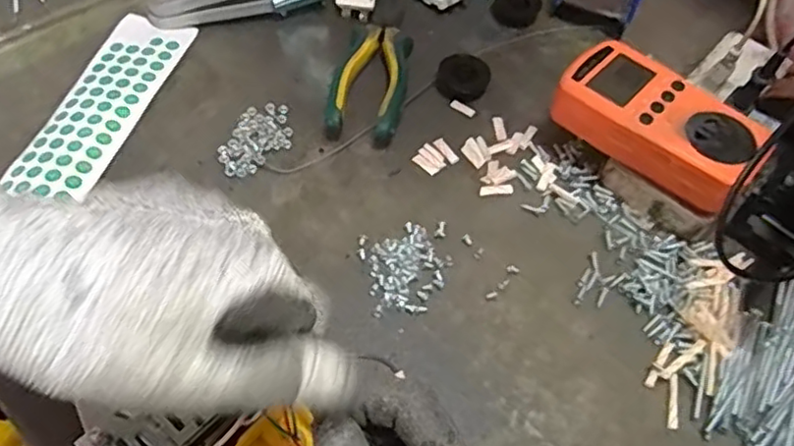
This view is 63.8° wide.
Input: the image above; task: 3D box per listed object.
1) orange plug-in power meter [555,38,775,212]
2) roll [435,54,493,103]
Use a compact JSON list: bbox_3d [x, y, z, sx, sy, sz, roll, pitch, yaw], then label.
[{"bbox_3d":[0.165,-0.067,0.407,0.119,0.033,0.067,35,60,18],"label":"orange plug-in power meter"},{"bbox_3d":[0.050,-0.110,0.484,0.039,0.016,0.036,2,56,-3],"label":"roll"}]

